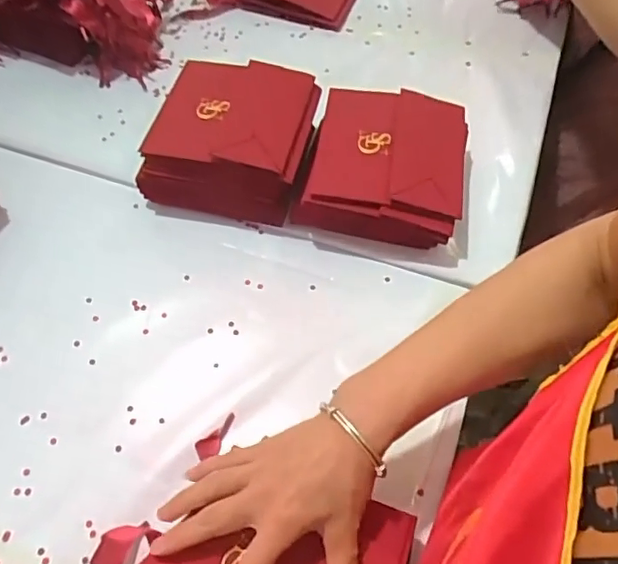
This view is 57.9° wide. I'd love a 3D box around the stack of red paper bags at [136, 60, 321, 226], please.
[{"bbox_3d":[-0.074,-0.144,0.561,0.143,0.082,0.145,10,60,6],"label":"stack of red paper bags"}]

